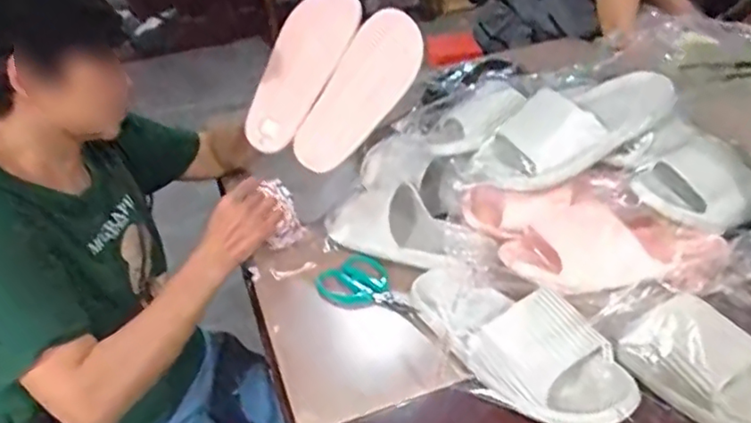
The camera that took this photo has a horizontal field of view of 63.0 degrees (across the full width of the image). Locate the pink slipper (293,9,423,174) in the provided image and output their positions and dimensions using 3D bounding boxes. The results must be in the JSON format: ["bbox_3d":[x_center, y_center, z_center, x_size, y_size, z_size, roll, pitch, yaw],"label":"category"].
[{"bbox_3d":[-0.028,-0.175,0.922,0.262,0.083,0.066,-54,33,9],"label":"pink slipper"}]

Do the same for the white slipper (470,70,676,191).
[{"bbox_3d":[0.251,-0.101,0.755,0.279,0.071,0.099,-17,31,-16],"label":"white slipper"}]

